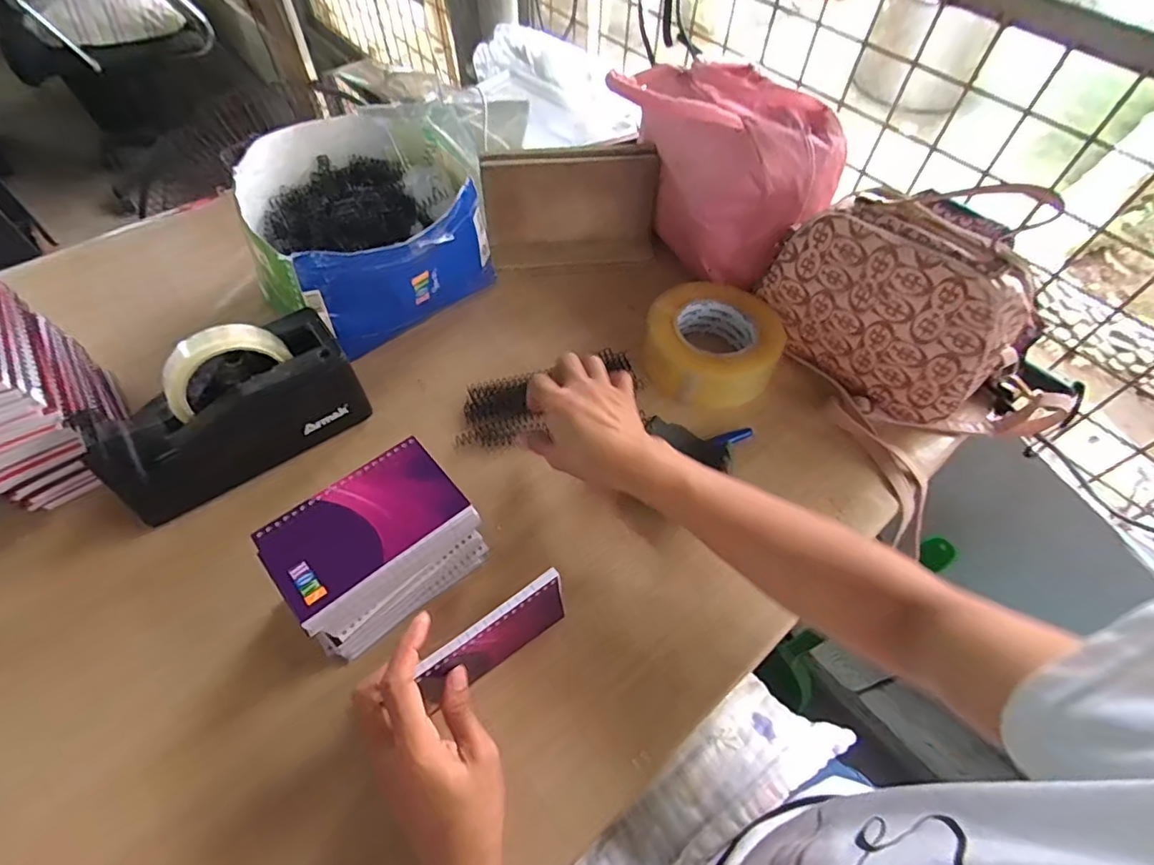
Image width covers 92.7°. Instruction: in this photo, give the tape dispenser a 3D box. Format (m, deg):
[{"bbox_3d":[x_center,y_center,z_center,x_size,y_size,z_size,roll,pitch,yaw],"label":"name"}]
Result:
[{"bbox_3d":[-0.289,-0.020,0.461,0.195,0.118,0.075,-32,63,-20],"label":"tape dispenser"}]

